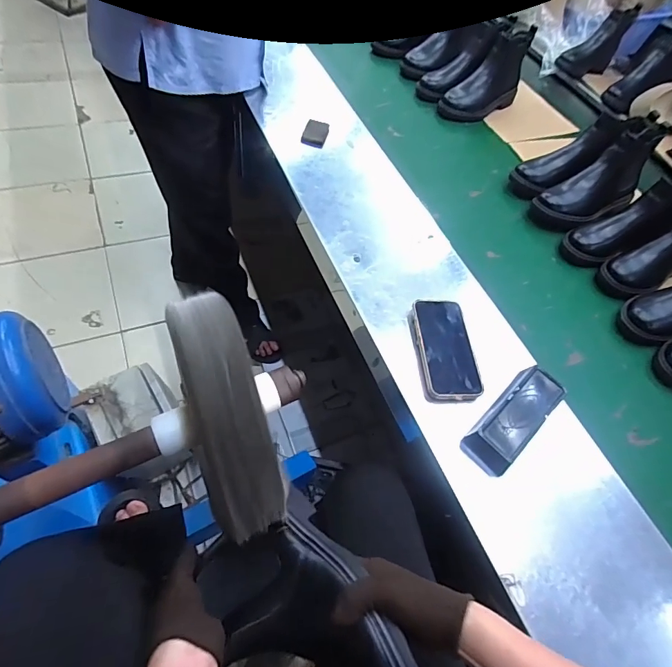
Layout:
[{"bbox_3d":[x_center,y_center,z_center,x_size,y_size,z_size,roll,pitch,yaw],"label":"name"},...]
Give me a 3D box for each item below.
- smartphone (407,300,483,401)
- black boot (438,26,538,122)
[{"bbox_3d":[0.161,0.023,0.621,0.080,0.018,0.158,0,61,-9],"label":"smartphone"},{"bbox_3d":[0.368,-0.635,1.023,0.102,0.139,0.251,42,58,16],"label":"black boot"}]

